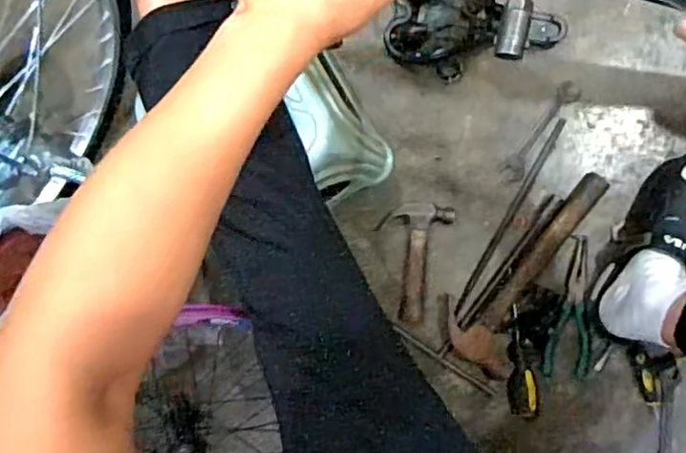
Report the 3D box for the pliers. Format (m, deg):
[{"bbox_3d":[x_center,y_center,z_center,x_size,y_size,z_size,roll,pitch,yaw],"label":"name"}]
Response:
[{"bbox_3d":[0.326,0.116,0.877,0.063,0.011,0.199,4,91,8],"label":"pliers"}]

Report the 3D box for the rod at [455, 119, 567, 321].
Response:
[{"bbox_3d":[0.240,-0.011,0.887,0.015,0.013,0.320,29,94,7],"label":"rod"}]

